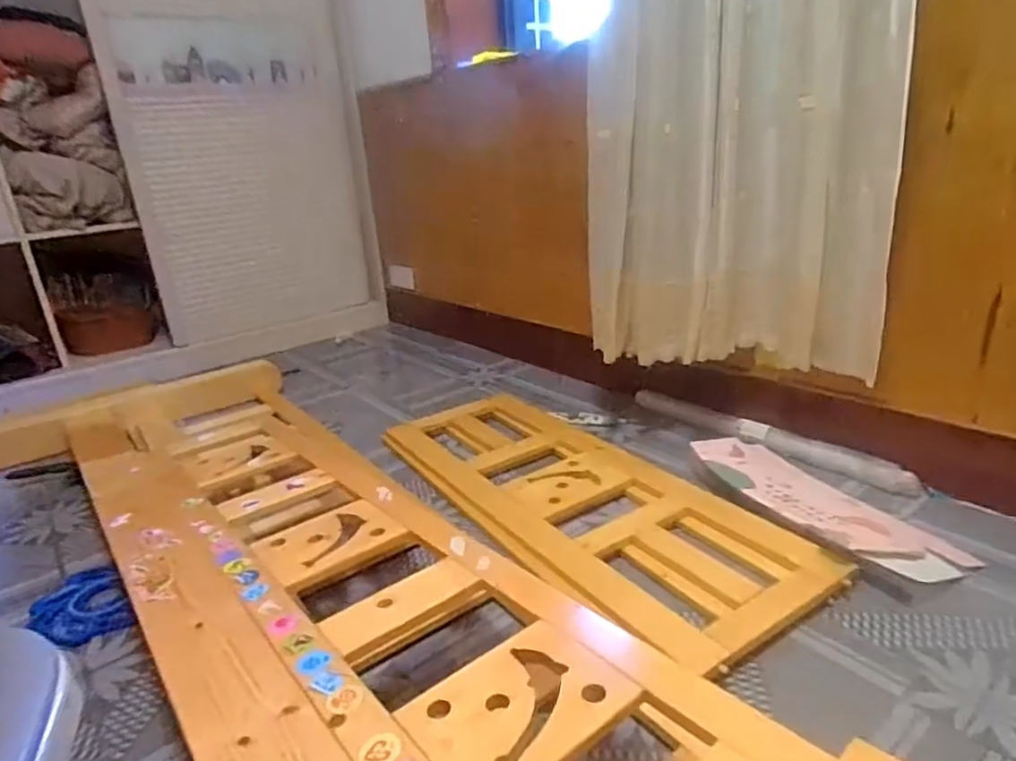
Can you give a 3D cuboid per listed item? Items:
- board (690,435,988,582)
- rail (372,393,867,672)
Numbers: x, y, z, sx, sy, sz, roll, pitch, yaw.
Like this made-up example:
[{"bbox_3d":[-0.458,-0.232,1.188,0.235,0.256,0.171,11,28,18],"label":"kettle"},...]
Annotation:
[{"bbox_3d":[0.577,0.230,1.232,0.204,0.040,0.520,-15,25,-23],"label":"board"},{"bbox_3d":[0.117,0.220,1.350,0.421,0.036,1.053,-18,26,-30],"label":"rail"}]

